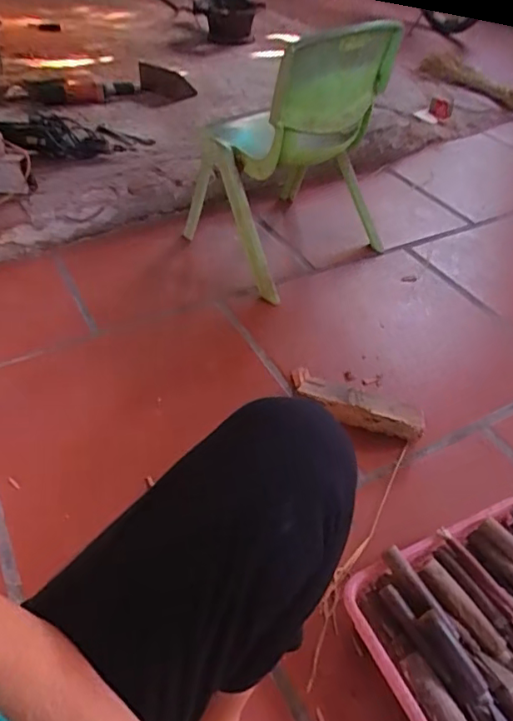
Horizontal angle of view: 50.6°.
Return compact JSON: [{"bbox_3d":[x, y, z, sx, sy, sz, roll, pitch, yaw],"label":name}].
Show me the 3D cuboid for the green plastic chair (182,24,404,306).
[{"bbox_3d":[0.071,-0.510,1.242,0.469,0.485,0.386,-33,55,-32],"label":"green plastic chair"}]

